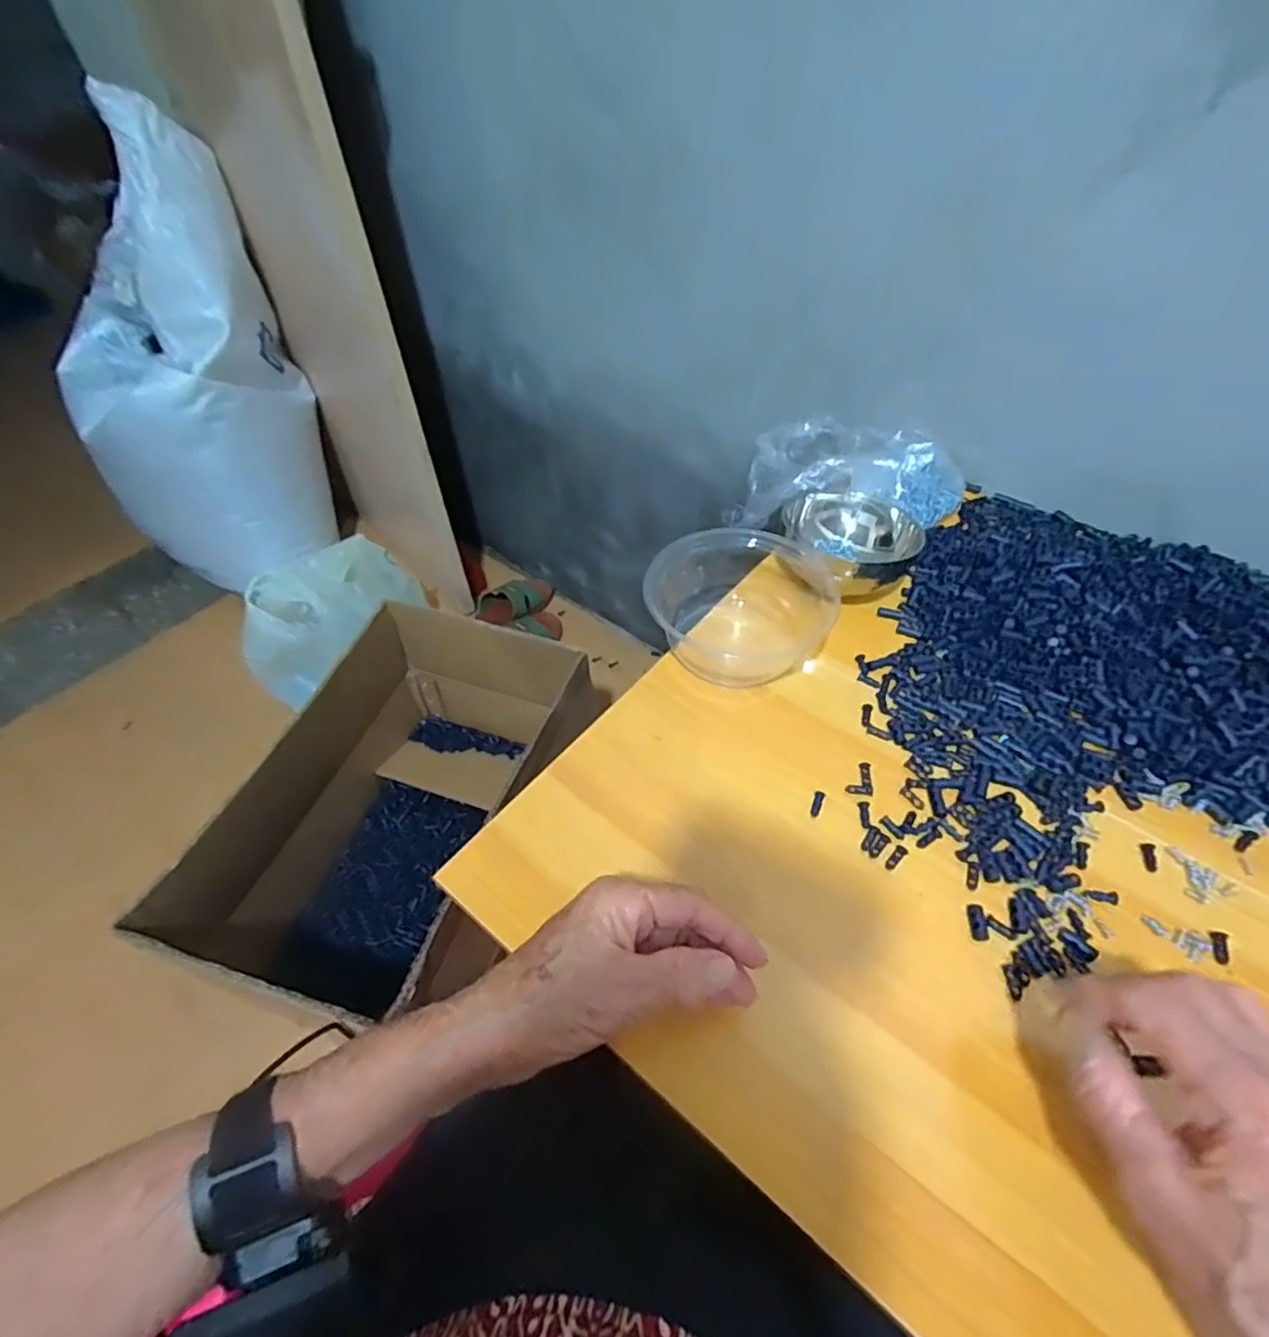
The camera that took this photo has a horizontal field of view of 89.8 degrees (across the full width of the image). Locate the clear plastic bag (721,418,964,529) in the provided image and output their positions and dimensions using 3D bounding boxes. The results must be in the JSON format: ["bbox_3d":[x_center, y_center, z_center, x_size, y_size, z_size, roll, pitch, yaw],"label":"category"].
[{"bbox_3d":[0.207,-0.195,0.649,0.225,0.089,0.116,21,51,40],"label":"clear plastic bag"}]

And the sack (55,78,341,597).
[{"bbox_3d":[-0.737,-0.427,1.053,0.343,0.672,0.212,-12,51,-9],"label":"sack"}]

